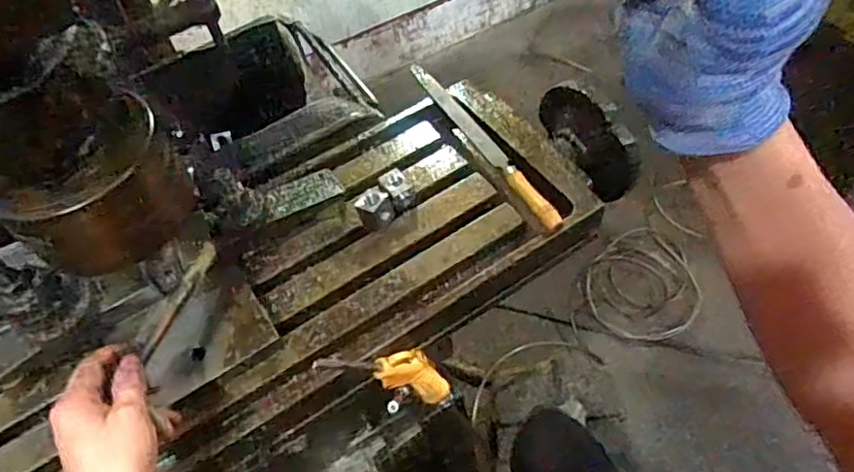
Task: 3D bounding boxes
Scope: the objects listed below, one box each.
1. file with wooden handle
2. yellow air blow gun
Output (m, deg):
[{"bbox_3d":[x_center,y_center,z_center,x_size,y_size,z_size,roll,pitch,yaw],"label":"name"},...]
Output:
[{"bbox_3d":[0.057,-0.105,0.644,0.020,0.020,0.279,-25,56,-13],"label":"file with wooden handle"},{"bbox_3d":[-0.022,0.128,0.555,0.058,0.186,0.022,-37,56,9],"label":"yellow air blow gun"}]

